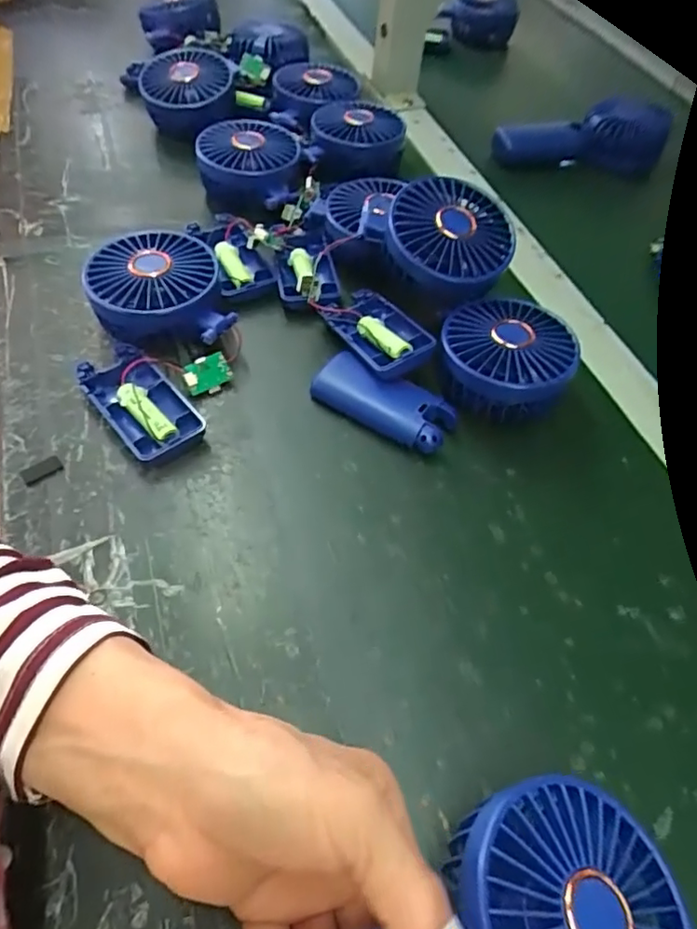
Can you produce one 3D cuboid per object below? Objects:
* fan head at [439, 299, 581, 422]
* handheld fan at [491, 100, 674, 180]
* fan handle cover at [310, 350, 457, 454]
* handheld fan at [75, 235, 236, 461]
[{"bbox_3d":[0.106,-0.070,0.394,0.085,0.050,0.079,2,55,-3],"label":"fan head"},{"bbox_3d":[0.251,-0.355,0.630,0.183,0.049,0.052,5,55,-2],"label":"handheld fan"},{"bbox_3d":[0.024,-0.040,0.383,0.091,0.023,0.038,30,58,15],"label":"fan handle cover"},{"bbox_3d":[-0.131,-0.090,0.390,0.094,0.047,0.189,-4,56,-8],"label":"handheld fan"}]

